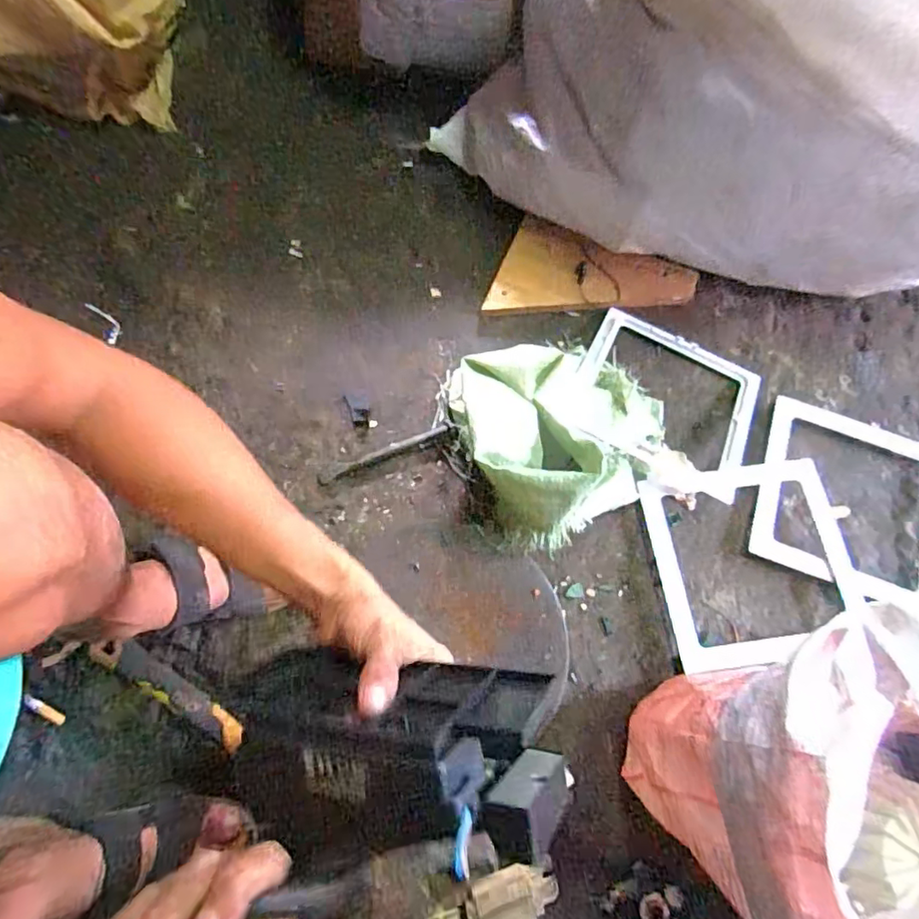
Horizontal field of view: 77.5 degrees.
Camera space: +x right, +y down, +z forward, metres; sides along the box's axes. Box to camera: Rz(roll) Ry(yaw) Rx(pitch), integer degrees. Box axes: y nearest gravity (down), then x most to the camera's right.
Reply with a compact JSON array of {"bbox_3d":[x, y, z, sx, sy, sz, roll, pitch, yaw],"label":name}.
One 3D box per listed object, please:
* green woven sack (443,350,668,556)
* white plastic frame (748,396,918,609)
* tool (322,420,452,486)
[{"bbox_3d":[0.132,-0.028,0.645,0.241,0.114,0.213,-12,72,-8],"label":"green woven sack"},{"bbox_3d":[0.472,0.052,0.682,0.230,0.011,0.215,20,68,2],"label":"white plastic frame"},{"bbox_3d":[-0.087,-0.008,0.685,0.169,0.018,0.012,-23,73,-11],"label":"tool"}]

